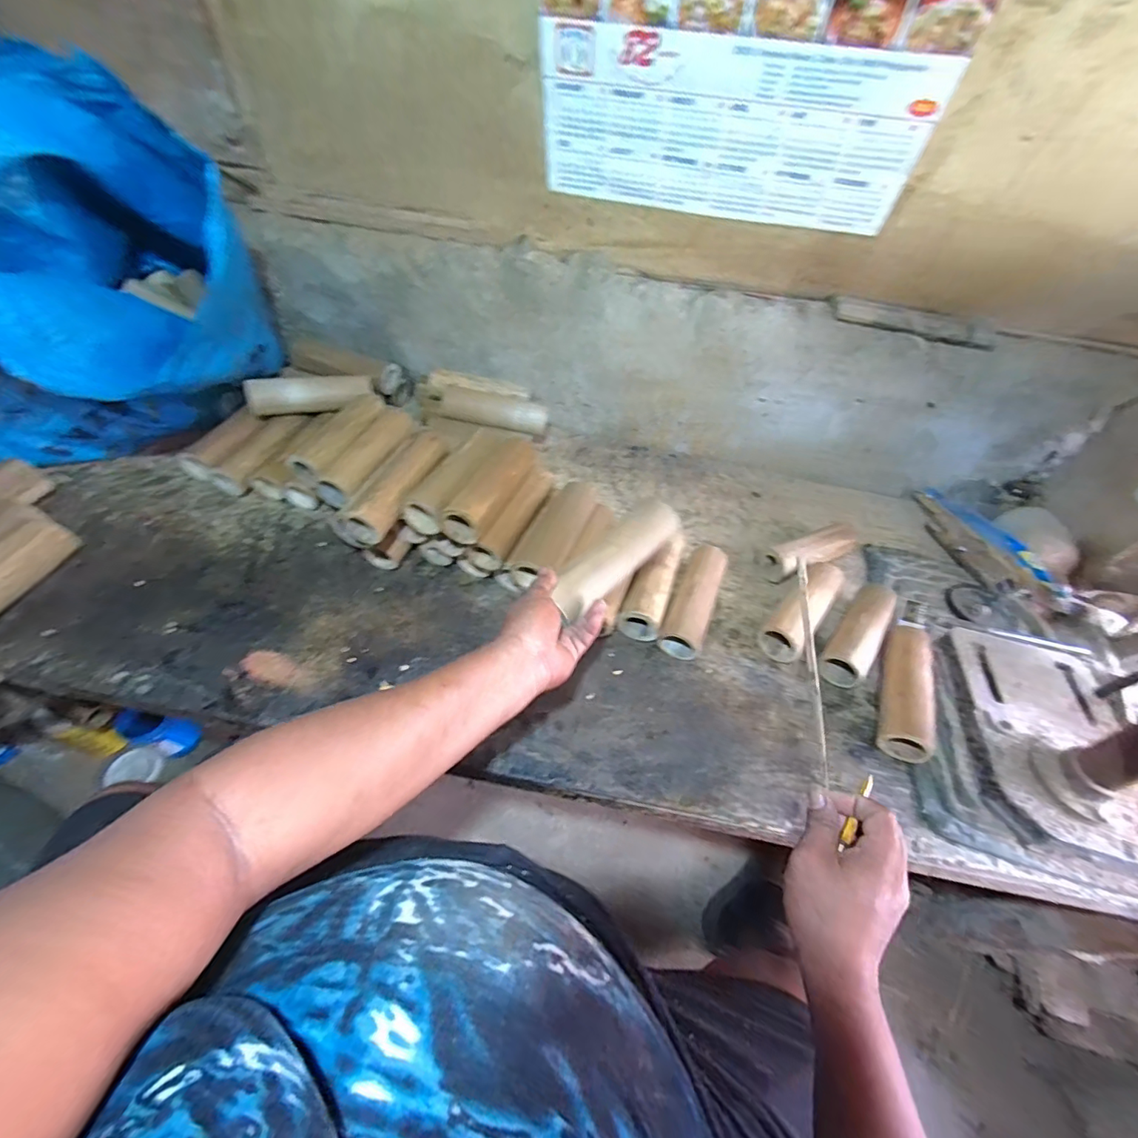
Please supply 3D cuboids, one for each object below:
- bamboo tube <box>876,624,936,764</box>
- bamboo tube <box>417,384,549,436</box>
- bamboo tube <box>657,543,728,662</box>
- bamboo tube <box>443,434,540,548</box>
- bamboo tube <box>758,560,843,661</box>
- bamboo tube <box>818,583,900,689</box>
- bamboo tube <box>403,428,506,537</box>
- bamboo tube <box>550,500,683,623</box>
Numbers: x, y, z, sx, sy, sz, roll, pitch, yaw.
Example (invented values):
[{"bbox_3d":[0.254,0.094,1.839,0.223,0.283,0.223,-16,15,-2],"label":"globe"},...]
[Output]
[{"bbox_3d":[0.434,0.152,0.635,0.055,0.053,0.189,23,51,12],"label":"bamboo tube"},{"bbox_3d":[-0.162,-0.285,0.865,0.251,0.065,0.074,8,50,1],"label":"bamboo tube"},{"bbox_3d":[0.176,0.044,0.685,0.054,0.055,0.181,23,51,13],"label":"bamboo tube"},{"bbox_3d":[-0.102,-0.112,0.654,0.052,0.045,0.180,20,51,10],"label":"bamboo tube"},{"bbox_3d":[0.336,0.057,0.698,0.055,0.063,0.191,36,55,22],"label":"bamboo tube"},{"bbox_3d":[0.409,0.084,0.686,0.055,0.055,0.193,34,54,21],"label":"bamboo tube"},{"bbox_3d":[-0.152,-0.123,0.673,0.057,0.049,0.179,19,51,10],"label":"bamboo tube"},{"bbox_3d":[0.053,-0.015,0.551,0.173,0.041,0.043,-40,63,-18],"label":"bamboo tube"}]

